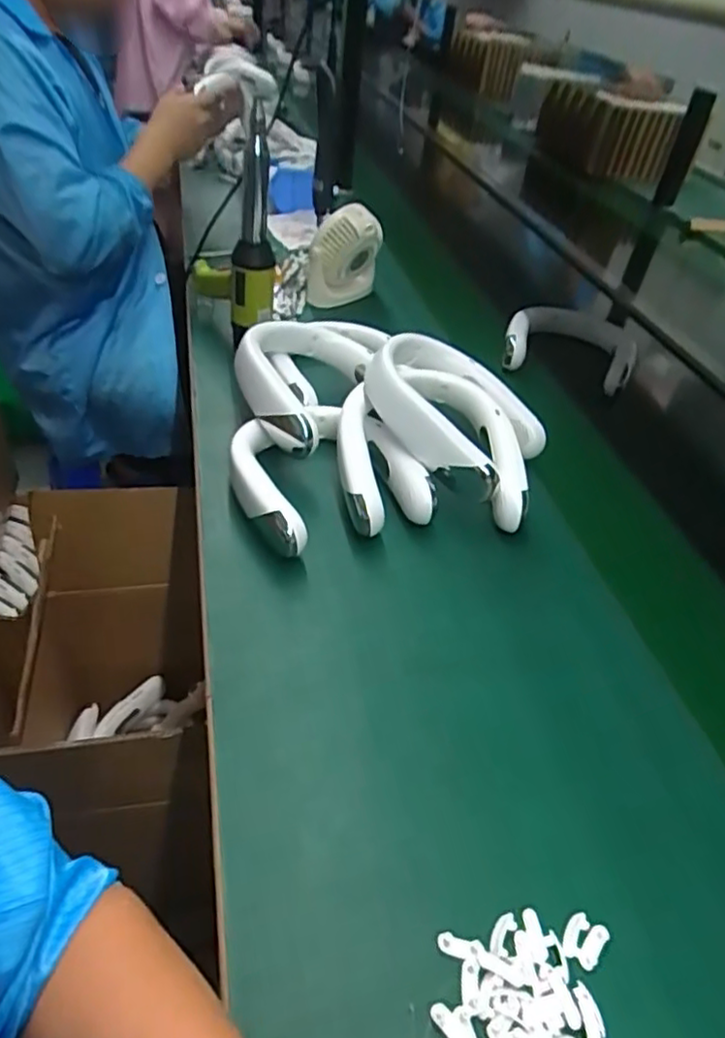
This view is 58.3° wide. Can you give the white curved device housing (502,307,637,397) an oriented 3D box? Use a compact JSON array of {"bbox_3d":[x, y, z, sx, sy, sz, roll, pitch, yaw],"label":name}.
[{"bbox_3d":[0.330,-0.288,1.054,0.188,0.065,0.239,13,42,7],"label":"white curved device housing"}]

